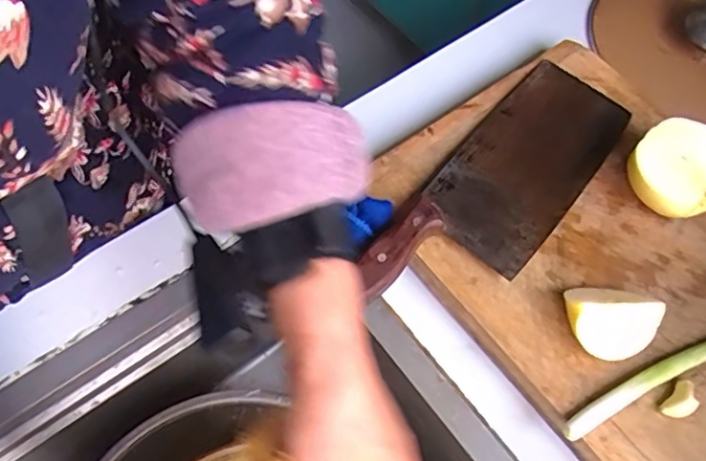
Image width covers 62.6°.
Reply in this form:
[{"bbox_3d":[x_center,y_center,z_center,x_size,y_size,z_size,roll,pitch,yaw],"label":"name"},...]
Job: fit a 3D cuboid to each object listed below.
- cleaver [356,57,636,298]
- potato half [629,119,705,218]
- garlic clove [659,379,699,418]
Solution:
[{"bbox_3d":[0.127,-0.040,0.476,0.100,0.031,0.298,39,64,13],"label":"cleaver"},{"bbox_3d":[0.262,-0.042,0.472,0.075,0.057,0.079,-31,69,-20],"label":"potato half"},{"bbox_3d":[0.233,0.120,0.410,0.017,0.014,0.031,42,65,14],"label":"garlic clove"}]

